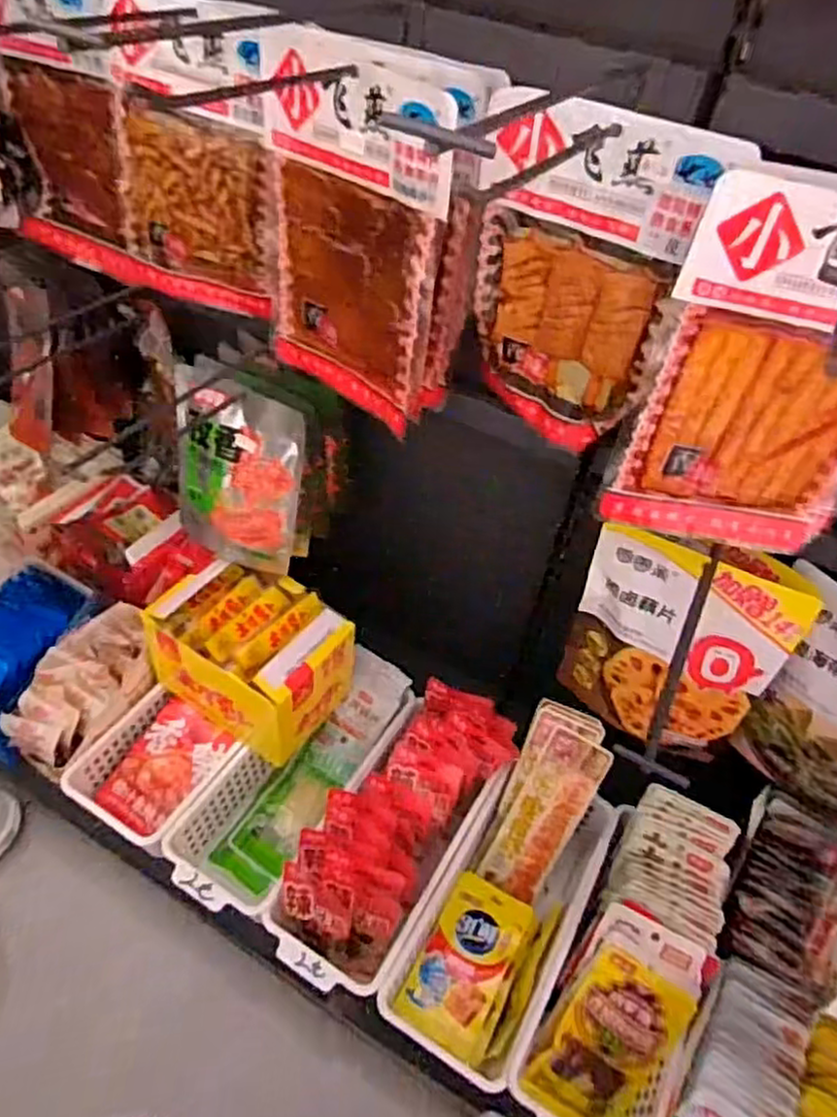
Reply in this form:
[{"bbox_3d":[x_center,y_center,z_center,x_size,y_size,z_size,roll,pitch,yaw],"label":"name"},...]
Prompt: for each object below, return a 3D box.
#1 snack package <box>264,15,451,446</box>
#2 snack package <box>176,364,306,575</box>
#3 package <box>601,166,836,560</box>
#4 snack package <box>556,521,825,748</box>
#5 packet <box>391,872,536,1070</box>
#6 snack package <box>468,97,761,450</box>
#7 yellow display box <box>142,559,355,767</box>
[{"bbox_3d":[-0.050,-0.232,0.541,0.159,0.242,0.027,36,53,23],"label":"snack package"},{"bbox_3d":[-0.184,-0.080,0.719,0.140,0.187,0.021,20,27,13],"label":"snack package"},{"bbox_3d":[0.233,-0.107,0.459,0.167,0.241,0.029,12,48,4],"label":"package"},{"bbox_3d":[0.223,0.078,0.646,0.173,0.218,0.054,23,49,13],"label":"snack package"},{"bbox_3d":[0.049,0.382,0.679,0.088,0.024,0.144,26,50,16],"label":"packet"},{"bbox_3d":[0.106,-0.194,0.513,0.149,0.223,0.028,31,52,20],"label":"snack package"},{"bbox_3d":[-0.175,0.102,0.760,0.175,0.123,0.130,30,51,19],"label":"yellow display box"}]

